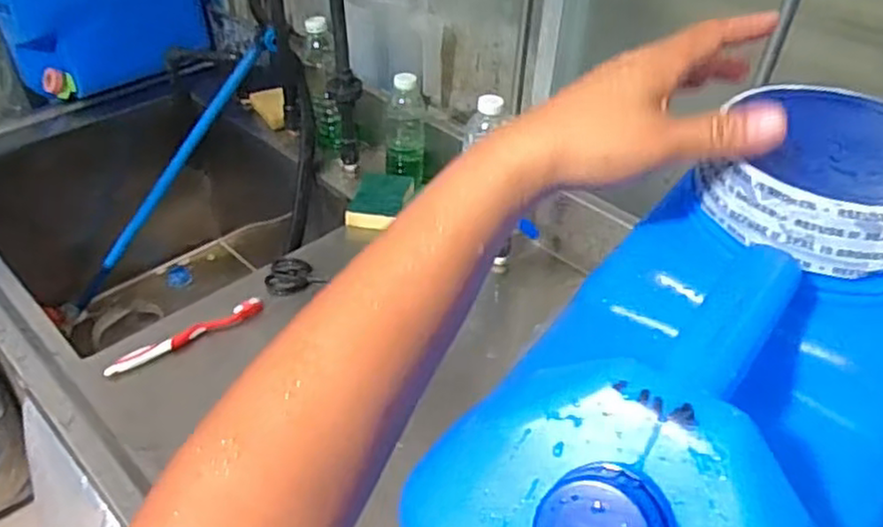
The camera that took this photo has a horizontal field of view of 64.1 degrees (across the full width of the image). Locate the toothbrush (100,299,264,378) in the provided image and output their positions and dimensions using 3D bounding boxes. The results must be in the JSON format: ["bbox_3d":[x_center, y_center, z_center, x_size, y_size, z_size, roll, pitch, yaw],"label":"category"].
[{"bbox_3d":[-0.295,0.084,0.819,0.184,0.019,0.017,-27,49,-32],"label":"toothbrush"}]

